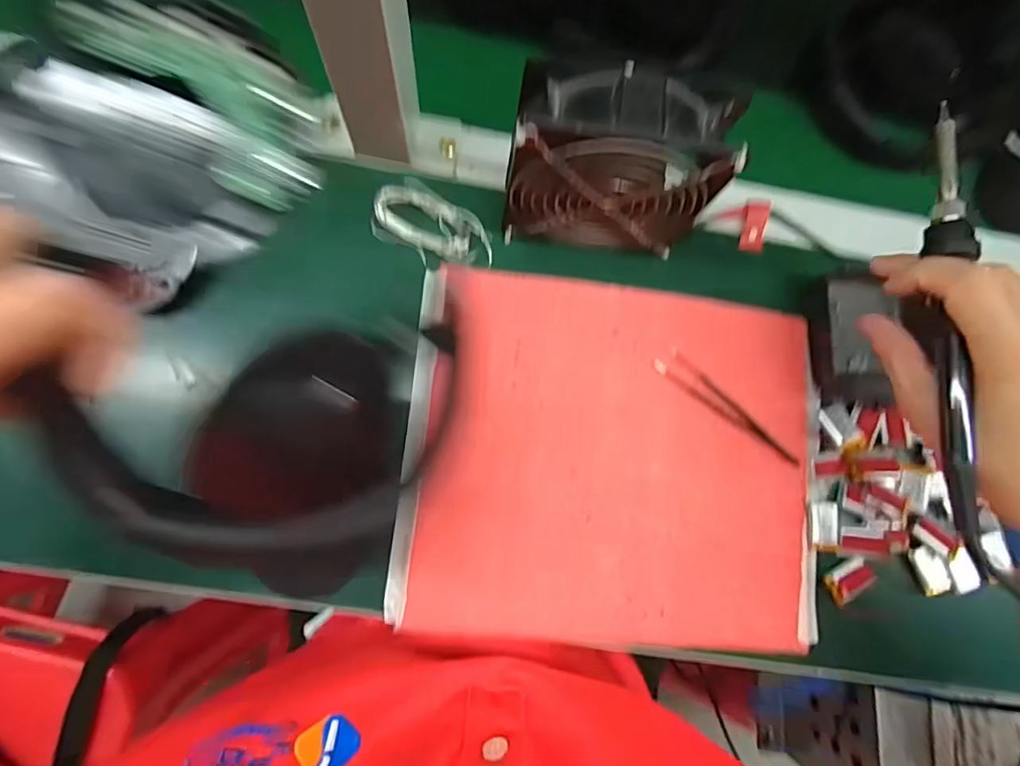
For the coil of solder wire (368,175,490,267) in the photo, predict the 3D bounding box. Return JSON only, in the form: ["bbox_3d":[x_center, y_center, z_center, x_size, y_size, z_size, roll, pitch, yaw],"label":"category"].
[{"bbox_3d":[-0.052,-0.107,0.356,0.084,0.013,0.045,29,81,-1],"label":"coil of solder wire"}]

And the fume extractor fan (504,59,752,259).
[{"bbox_3d":[0.063,-0.128,0.308,0.129,0.112,0.051,5,82,-5],"label":"fume extractor fan"}]

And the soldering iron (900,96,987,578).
[{"bbox_3d":[0.213,-0.026,0.251,0.020,0.020,0.224,3,84,-5],"label":"soldering iron"}]

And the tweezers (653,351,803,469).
[{"bbox_3d":[0.149,0.017,0.348,0.114,0.005,0.018,39,80,0],"label":"tweezers"}]

